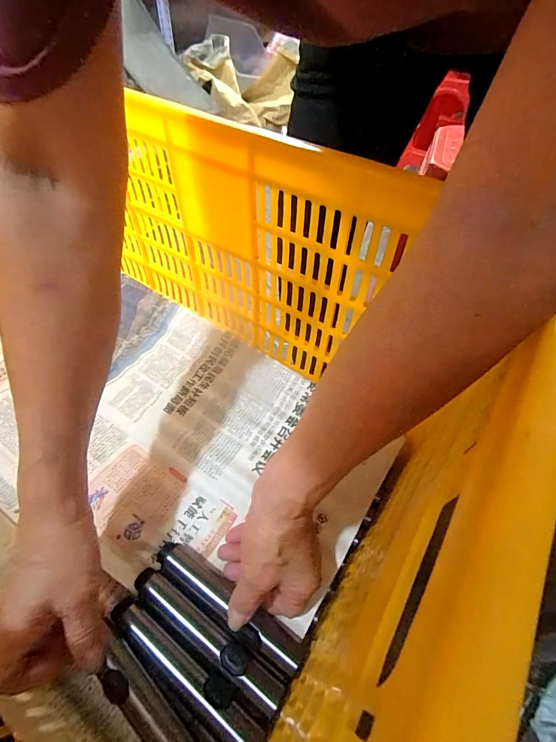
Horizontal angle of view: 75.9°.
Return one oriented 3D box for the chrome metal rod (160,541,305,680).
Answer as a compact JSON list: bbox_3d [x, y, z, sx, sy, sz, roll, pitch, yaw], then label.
[{"bbox_3d":[-0.045,0.200,0.308,0.147,0.029,0.029,28,56,18],"label":"chrome metal rod"}]

